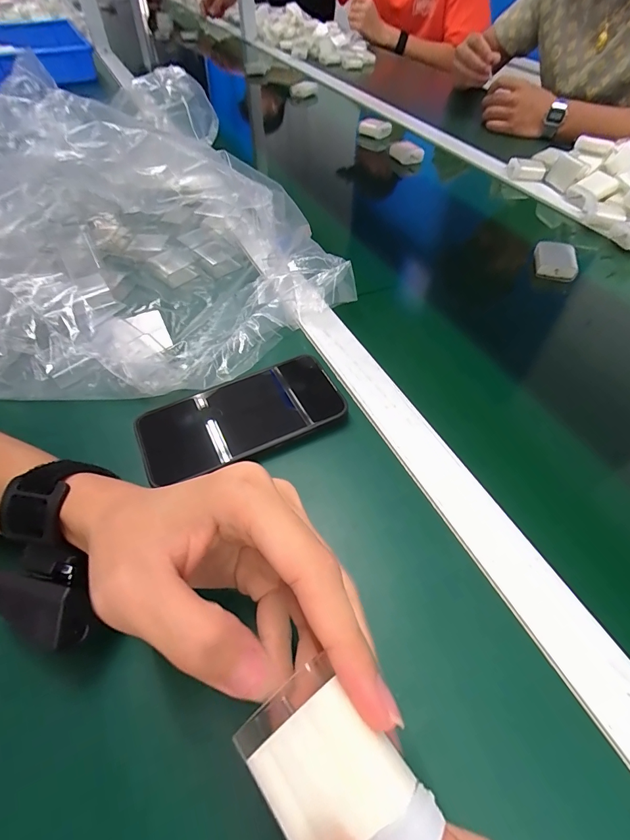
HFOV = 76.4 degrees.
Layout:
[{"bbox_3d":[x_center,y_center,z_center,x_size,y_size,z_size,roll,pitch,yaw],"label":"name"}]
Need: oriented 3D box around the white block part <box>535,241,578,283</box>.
[{"bbox_3d":[0.287,-0.189,0.477,0.047,0.018,0.052,16,55,12],"label":"white block part"}]

